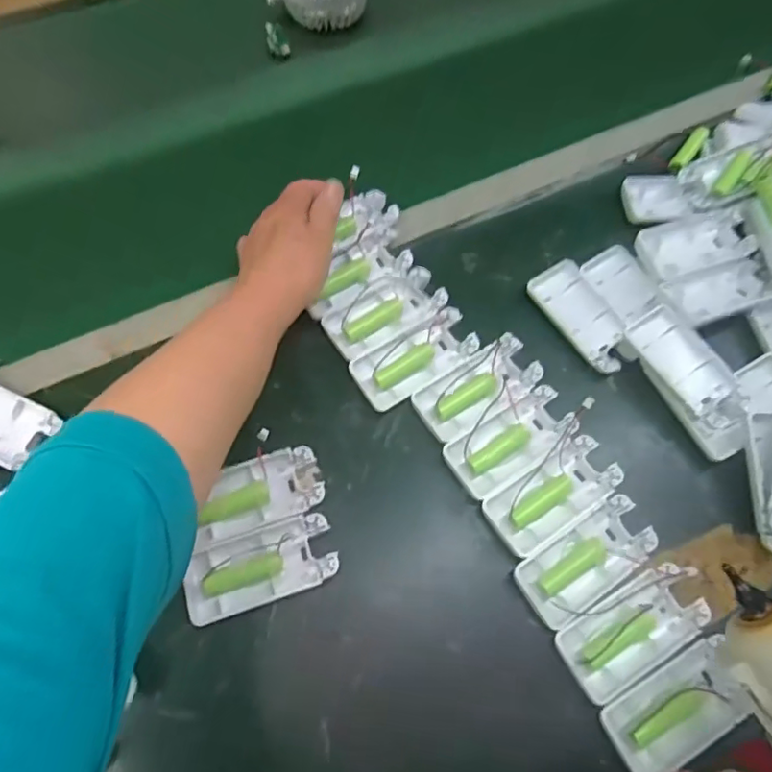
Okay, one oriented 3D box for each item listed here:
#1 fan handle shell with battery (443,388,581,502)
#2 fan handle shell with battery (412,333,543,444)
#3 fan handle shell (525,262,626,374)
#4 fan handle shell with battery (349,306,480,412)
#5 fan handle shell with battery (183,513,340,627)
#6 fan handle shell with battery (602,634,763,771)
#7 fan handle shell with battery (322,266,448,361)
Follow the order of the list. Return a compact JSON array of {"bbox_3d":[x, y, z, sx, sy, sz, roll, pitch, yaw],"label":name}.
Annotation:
[{"bbox_3d":[0.088,0.038,0.403,0.091,0.016,0.044,-32,71,-15],"label":"fan handle shell with battery"},{"bbox_3d":[0.069,0.003,0.421,0.095,0.014,0.048,-32,71,-15],"label":"fan handle shell with battery"},{"bbox_3d":[0.155,-0.055,0.448,0.046,0.010,0.095,-30,70,-14],"label":"fan handle shell"},{"bbox_3d":[0.023,-0.021,0.425,0.094,0.020,0.044,-31,70,-14],"label":"fan handle shell with battery"},{"bbox_3d":[-0.080,0.118,0.369,0.095,0.016,0.043,-18,68,-10],"label":"fan handle shell with battery"},{"bbox_3d":[0.174,0.187,0.333,0.093,0.014,0.044,-27,69,-13],"label":"fan handle shell with battery"},{"bbox_3d":[-0.002,-0.060,0.447,0.094,0.012,0.050,-30,70,-14],"label":"fan handle shell with battery"}]

